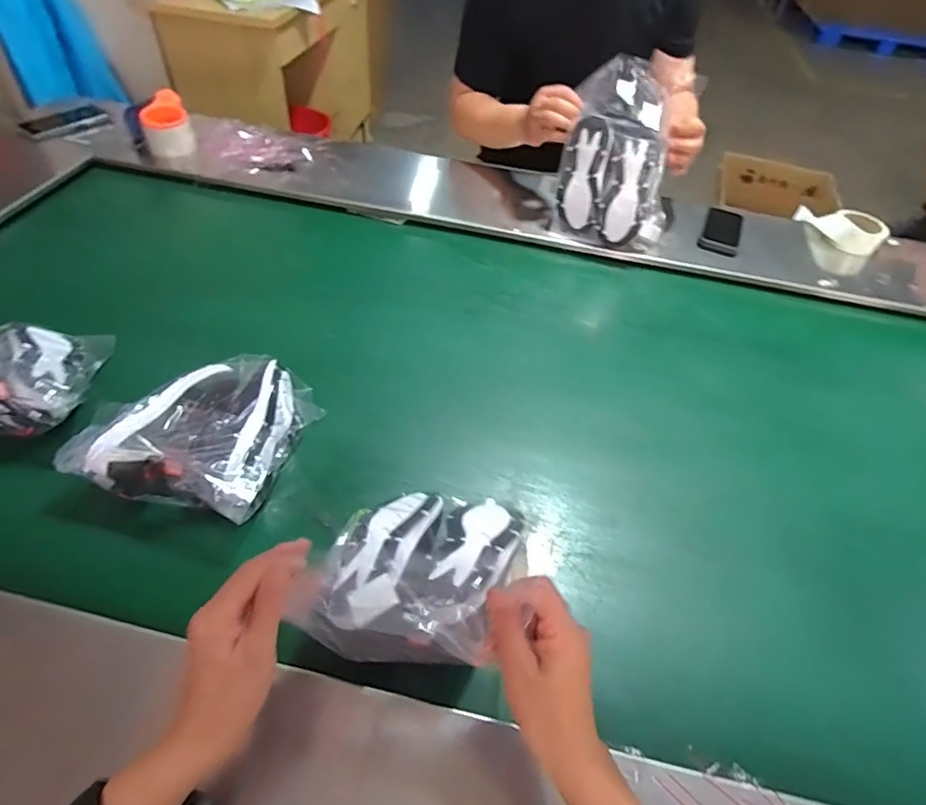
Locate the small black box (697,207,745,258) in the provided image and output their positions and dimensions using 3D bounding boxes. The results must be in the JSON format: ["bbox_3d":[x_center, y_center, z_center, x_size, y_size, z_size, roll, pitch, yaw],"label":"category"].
[{"bbox_3d":[0.498,-0.327,1.026,0.071,0.018,0.142,22,50,14],"label":"small black box"}]

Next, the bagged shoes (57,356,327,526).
[{"bbox_3d":[-0.300,0.022,0.619,0.208,0.072,0.202,14,49,7],"label":"bagged shoes"}]

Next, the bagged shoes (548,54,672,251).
[{"bbox_3d":[0.281,-0.426,0.932,0.206,0.287,0.100,18,32,11],"label":"bagged shoes"}]

